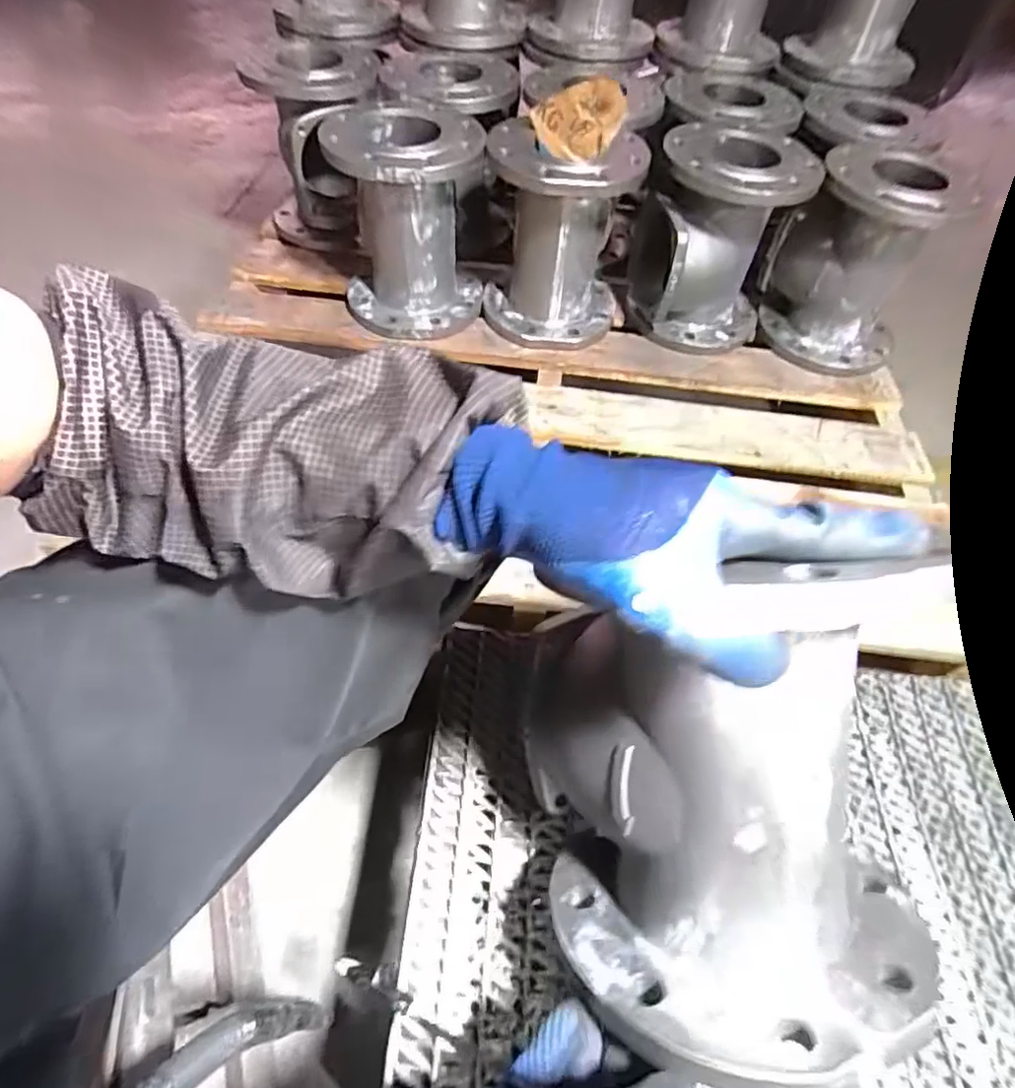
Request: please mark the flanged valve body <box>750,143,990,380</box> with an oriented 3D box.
[{"bbox_3d":[0.498,-0.407,0.868,0.220,0.253,0.179,28,58,15],"label":"flanged valve body"}]

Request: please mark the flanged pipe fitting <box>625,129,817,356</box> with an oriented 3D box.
[{"bbox_3d":[0.296,-0.441,0.879,0.213,0.247,0.195,19,56,10],"label":"flanged pipe fitting"}]

